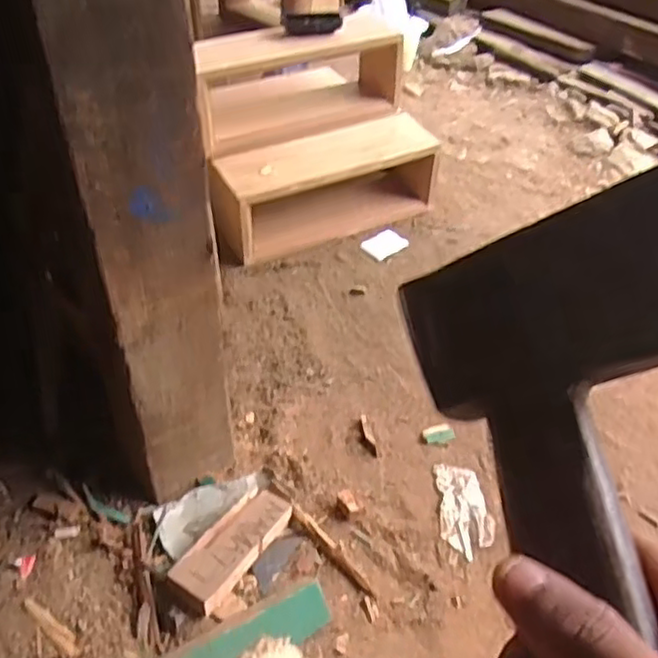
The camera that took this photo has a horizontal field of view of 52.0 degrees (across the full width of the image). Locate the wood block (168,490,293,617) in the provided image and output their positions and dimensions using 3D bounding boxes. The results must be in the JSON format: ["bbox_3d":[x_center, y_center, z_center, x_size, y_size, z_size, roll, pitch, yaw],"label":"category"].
[{"bbox_3d":[-0.110,0.248,0.778,0.060,0.020,0.165,25,46,24],"label":"wood block"}]

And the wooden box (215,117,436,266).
[{"bbox_3d":[-0.016,-0.273,1.246,0.430,0.135,0.149,-18,45,-22],"label":"wooden box"}]

